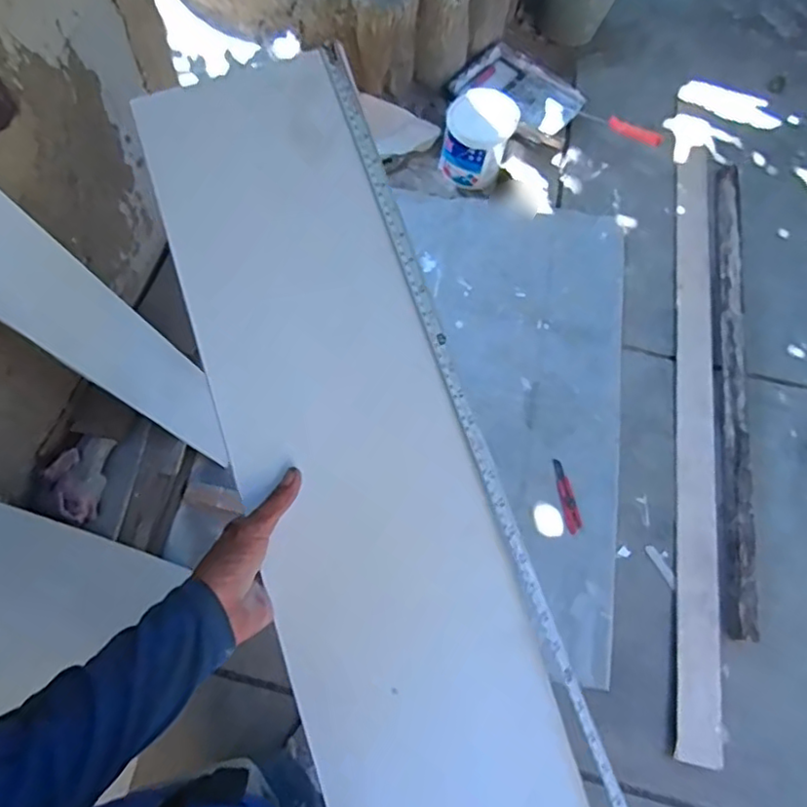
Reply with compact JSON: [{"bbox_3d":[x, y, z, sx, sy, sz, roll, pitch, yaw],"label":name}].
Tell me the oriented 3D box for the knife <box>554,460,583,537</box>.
[{"bbox_3d":[0.371,0.208,1.428,0.034,0.025,0.169,-7,69,-6],"label":"knife"}]

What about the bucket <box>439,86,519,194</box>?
[{"bbox_3d":[0.209,-0.741,1.760,0.196,0.208,0.178,8,66,3],"label":"bucket"}]

